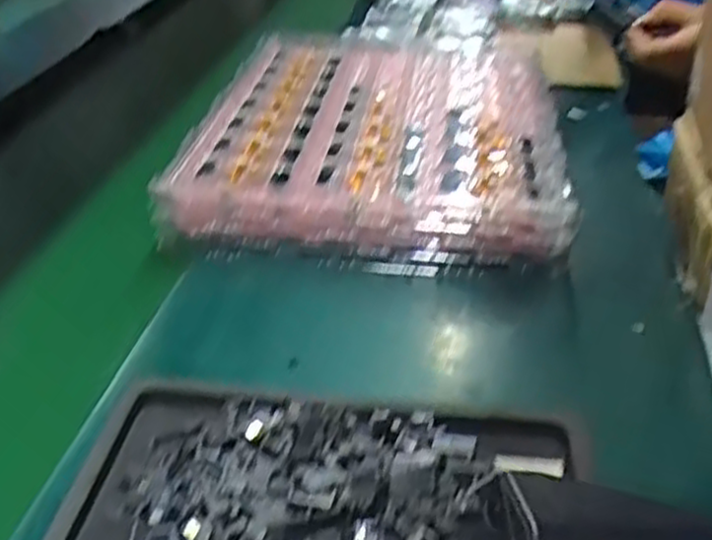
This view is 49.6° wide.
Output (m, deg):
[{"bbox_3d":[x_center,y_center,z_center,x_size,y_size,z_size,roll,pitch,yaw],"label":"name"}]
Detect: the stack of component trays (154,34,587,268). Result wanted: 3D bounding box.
[{"bbox_3d":[0.031,-0.135,0.722,0.299,0.066,0.408,2,34,9],"label":"stack of component trays"}]

